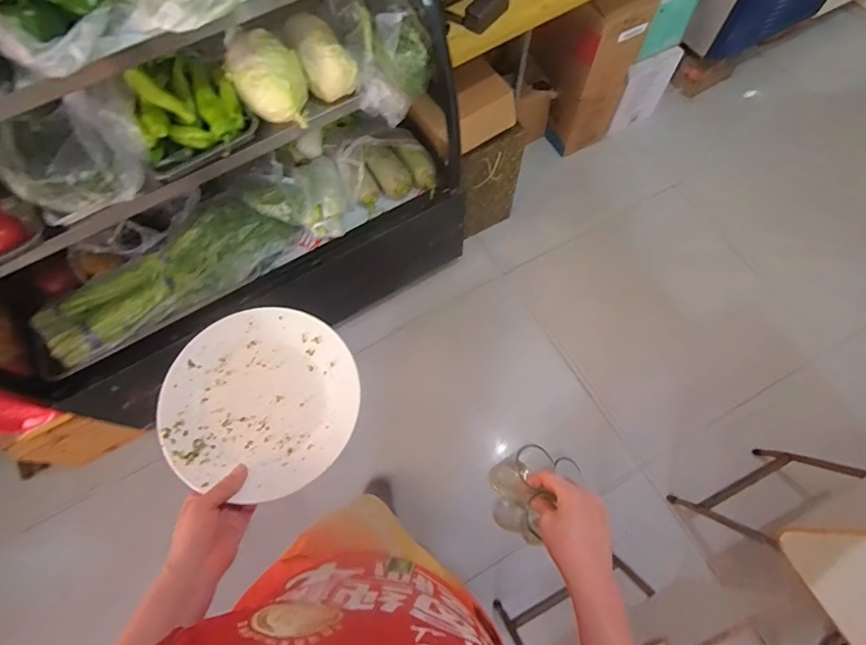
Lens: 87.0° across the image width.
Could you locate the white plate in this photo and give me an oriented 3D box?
[{"bbox_3d":[-0.220,0.096,0.590,0.236,0.029,0.234,-1,68,2],"label":"white plate"}]

